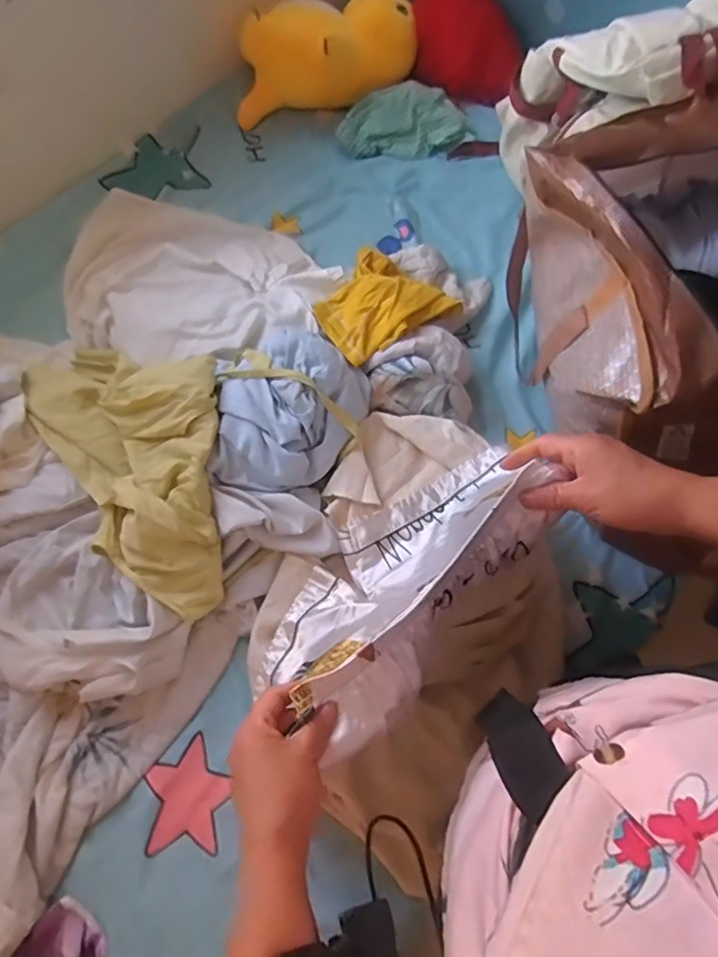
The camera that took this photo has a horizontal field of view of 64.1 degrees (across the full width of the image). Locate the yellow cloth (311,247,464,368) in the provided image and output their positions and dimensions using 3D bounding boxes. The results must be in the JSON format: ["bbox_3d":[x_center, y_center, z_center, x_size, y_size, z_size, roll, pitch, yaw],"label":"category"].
[{"bbox_3d":[0.023,-0.266,0.878,0.204,0.080,0.166,-39,73,-14],"label":"yellow cloth"}]

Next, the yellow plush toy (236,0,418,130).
[{"bbox_3d":[-0.062,-0.772,1.050,0.341,0.153,0.114,-11,68,-4],"label":"yellow plush toy"}]

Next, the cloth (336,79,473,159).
[{"bbox_3d":[0.085,-0.665,1.057,0.241,0.050,0.149,5,68,2],"label":"cloth"}]

